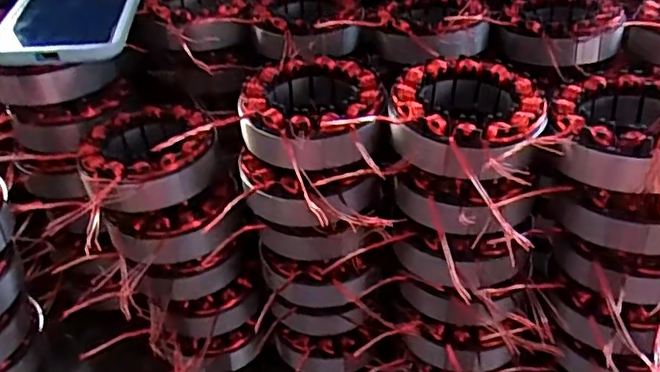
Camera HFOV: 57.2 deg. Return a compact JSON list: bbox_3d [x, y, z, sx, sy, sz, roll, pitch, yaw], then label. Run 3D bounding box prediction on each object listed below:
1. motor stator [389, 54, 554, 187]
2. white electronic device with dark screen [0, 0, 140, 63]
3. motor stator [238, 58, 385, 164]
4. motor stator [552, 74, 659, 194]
[{"bbox_3d":[0.076,-0.036,0.346,0.085,0.032,0.100,14,41,19],"label":"motor stator"},{"bbox_3d":[-0.185,-0.132,0.440,0.089,0.009,0.168,-5,39,-3],"label":"white electronic device with dark screen"},{"bbox_3d":[-0.012,-0.038,0.367,0.085,0.042,0.094,-4,38,-3],"label":"motor stator"},{"bbox_3d":[0.164,-0.031,0.329,0.078,0.031,0.093,15,41,20],"label":"motor stator"}]

